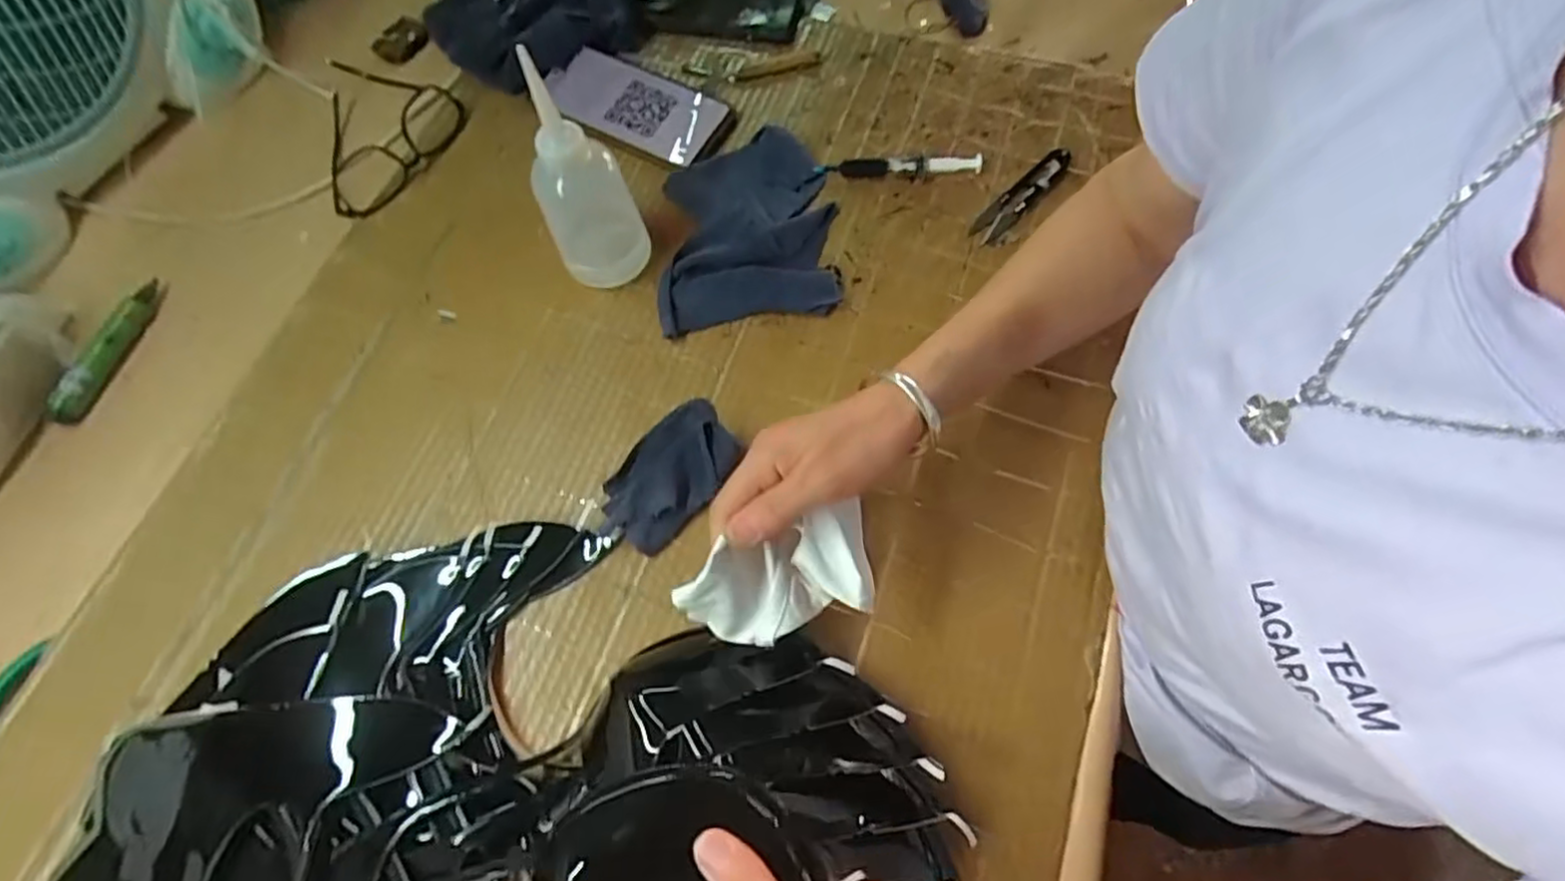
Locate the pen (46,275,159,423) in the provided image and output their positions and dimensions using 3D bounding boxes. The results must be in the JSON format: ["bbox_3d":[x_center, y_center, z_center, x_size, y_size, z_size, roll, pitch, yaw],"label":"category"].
[{"bbox_3d":[-0.488,-0.066,0.502,0.016,0.016,0.113,14,70,7],"label":"pen"}]

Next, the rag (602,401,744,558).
[{"bbox_3d":[-0.073,0.020,0.450,0.097,0.018,0.064,-41,73,-13],"label":"rag"}]

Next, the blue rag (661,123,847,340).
[{"bbox_3d":[-0.025,-0.158,0.515,0.126,0.026,0.155,-3,69,1],"label":"blue rag"}]

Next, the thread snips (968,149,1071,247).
[{"bbox_3d":[0.183,-0.187,0.526,0.025,0.007,0.101,40,75,16],"label":"thread snips"}]

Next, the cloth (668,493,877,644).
[{"bbox_3d":[-0.003,0.077,0.374,0.102,0.055,0.050,-16,69,-4],"label":"cloth"}]

